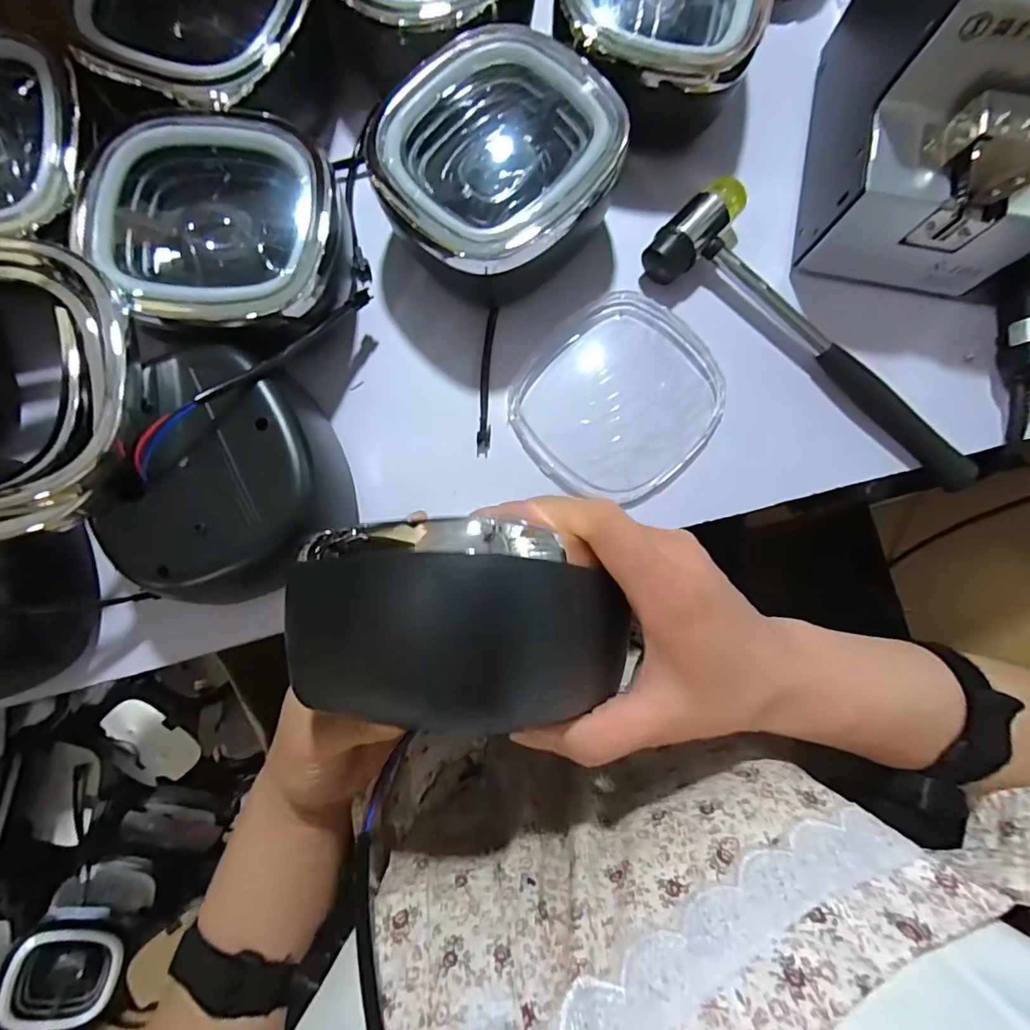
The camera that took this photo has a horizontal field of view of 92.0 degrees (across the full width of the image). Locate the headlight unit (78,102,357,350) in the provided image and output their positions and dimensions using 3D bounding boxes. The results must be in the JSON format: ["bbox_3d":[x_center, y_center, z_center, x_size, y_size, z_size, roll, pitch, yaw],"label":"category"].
[{"bbox_3d":[-0.181,-0.173,0.326,0.149,0.076,0.146,19,83,2],"label":"headlight unit"}]

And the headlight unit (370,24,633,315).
[{"bbox_3d":[-0.015,-0.222,0.338,0.132,0.077,0.152,39,84,4],"label":"headlight unit"}]

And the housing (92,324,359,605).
[{"bbox_3d":[-0.167,-0.020,0.311,0.119,0.078,0.149,10,83,1],"label":"housing"}]

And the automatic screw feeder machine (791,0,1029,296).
[{"bbox_3d":[0.278,-0.260,0.304,0.122,0.144,0.170,11,83,1],"label":"automatic screw feeder machine"}]

